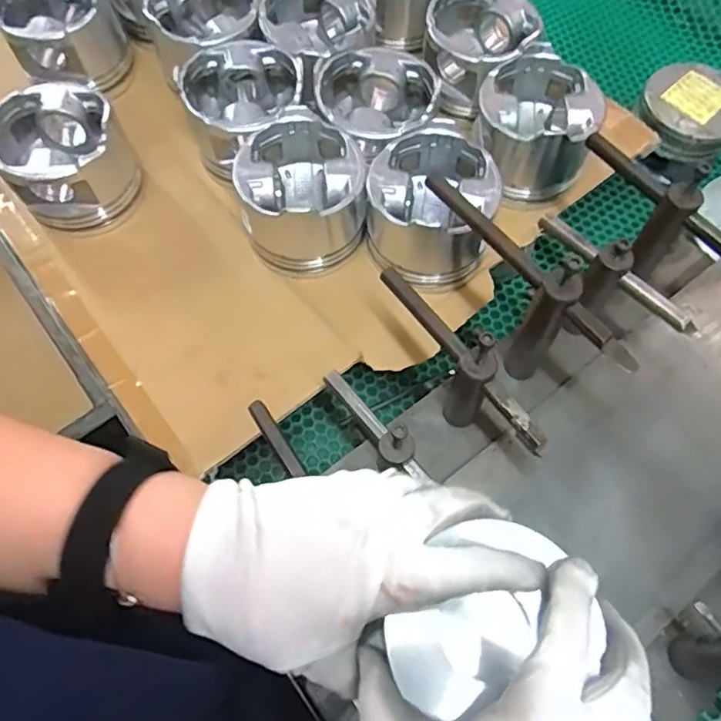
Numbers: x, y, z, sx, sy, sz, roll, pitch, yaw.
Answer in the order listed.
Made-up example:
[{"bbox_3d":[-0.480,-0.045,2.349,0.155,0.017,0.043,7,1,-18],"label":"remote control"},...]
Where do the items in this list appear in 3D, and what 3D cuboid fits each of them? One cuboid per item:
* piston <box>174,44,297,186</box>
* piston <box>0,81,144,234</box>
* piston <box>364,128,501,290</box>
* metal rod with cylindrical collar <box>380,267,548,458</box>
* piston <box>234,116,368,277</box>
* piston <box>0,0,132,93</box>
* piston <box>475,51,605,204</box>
[{"bbox_3d":[-0.098,-0.212,0.521,0.099,0.089,0.106,-17,67,-8],"label":"piston"},{"bbox_3d":[-0.246,-0.166,0.498,0.096,0.085,0.101,-31,70,-14],"label":"piston"},{"bbox_3d":[0.054,-0.120,0.472,0.095,0.071,0.100,0,66,0],"label":"piston"},{"bbox_3d":[0.062,0.005,0.388,0.019,0.100,0.147,-29,69,-13],"label":"metal rod with cylindrical collar"},{"bbox_3d":[-0.048,-0.129,0.483,0.094,0.080,0.098,0,66,0],"label":"piston"},{"bbox_3d":[-0.286,-0.321,0.573,0.104,0.069,0.111,-25,68,-11],"label":"piston"},{"bbox_3d":[0.150,-0.202,0.513,0.101,0.067,0.109,12,66,5],"label":"piston"}]

